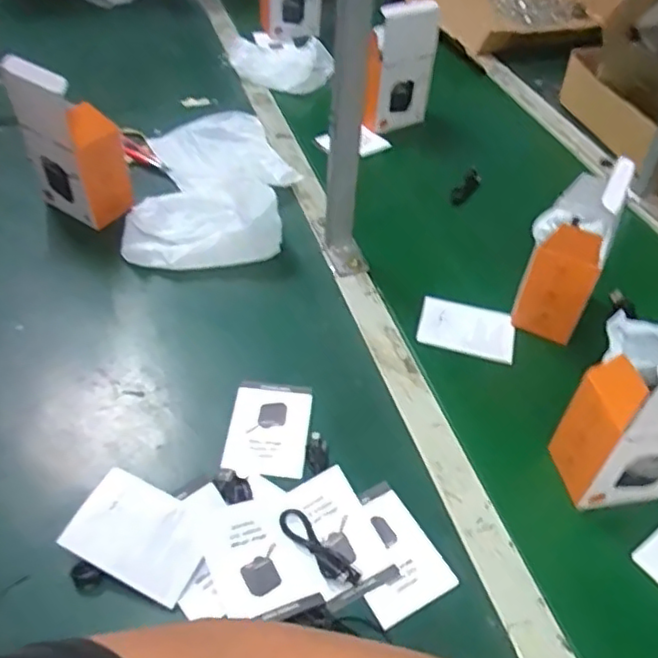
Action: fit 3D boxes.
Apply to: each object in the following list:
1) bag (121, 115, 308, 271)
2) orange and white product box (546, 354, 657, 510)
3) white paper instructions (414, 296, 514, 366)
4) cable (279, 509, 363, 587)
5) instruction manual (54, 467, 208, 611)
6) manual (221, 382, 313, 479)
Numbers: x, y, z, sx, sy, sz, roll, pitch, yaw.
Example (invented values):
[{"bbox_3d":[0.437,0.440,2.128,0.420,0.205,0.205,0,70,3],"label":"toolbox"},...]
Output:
[{"bbox_3d":[-0.145,-0.189,0.804,0.195,0.051,0.294,-1,44,-5],"label":"bag"},{"bbox_3d":[0.254,0.072,0.508,0.113,0.173,0.062,-1,46,-9],"label":"orange and white product box"},{"bbox_3d":[0.152,-0.001,0.690,0.103,0.009,0.074,15,47,3],"label":"white paper instructions"},{"bbox_3d":[-0.009,0.170,0.492,0.022,0.010,0.078,-32,55,-32],"label":"cable"},{"bbox_3d":[-0.144,0.157,0.482,0.099,0.005,0.067,28,60,6],"label":"instruction manual"},{"bbox_3d":[-0.054,0.089,0.575,0.070,0.010,0.101,5,44,1],"label":"manual"}]

